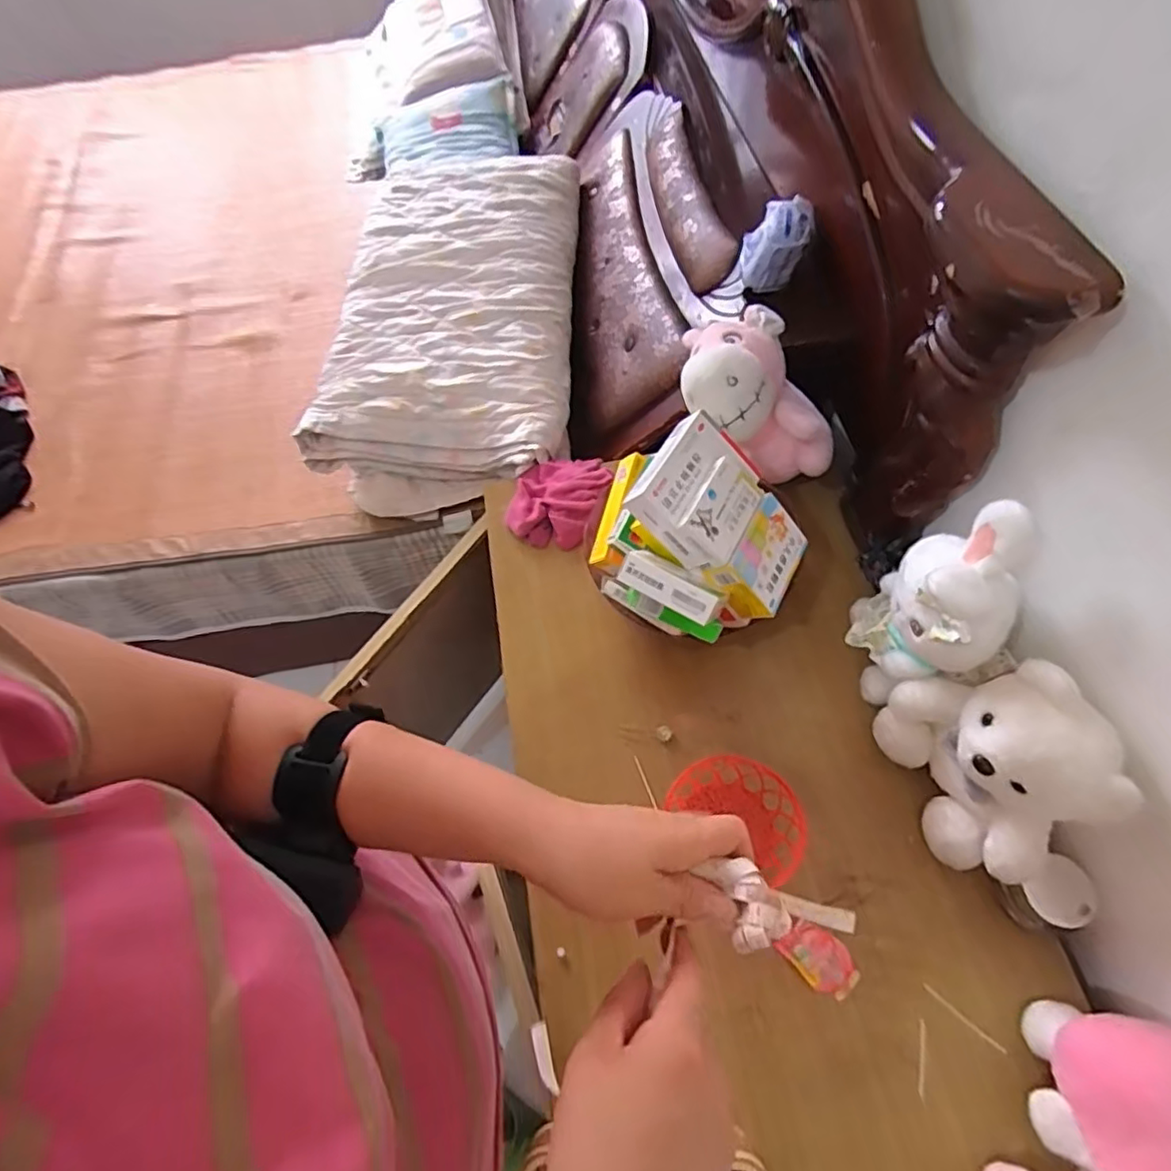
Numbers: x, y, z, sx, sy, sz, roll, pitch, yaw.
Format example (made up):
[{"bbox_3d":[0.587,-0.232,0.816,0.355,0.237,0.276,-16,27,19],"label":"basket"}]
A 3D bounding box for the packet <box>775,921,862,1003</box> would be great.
[{"bbox_3d":[0.228,0.361,0.612,0.050,0.010,0.069,-40,66,-16],"label":"packet"}]

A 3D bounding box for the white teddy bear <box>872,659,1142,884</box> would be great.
[{"bbox_3d":[0.372,0.168,0.586,0.101,0.196,0.185,-16,62,-4],"label":"white teddy bear"}]

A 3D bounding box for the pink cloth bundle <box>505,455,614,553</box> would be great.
[{"bbox_3d":[-0.038,-0.121,0.872,0.126,0.033,0.138,9,63,9],"label":"pink cloth bundle"}]

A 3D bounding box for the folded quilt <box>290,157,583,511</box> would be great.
[{"bbox_3d":[-0.221,-0.440,1.083,0.391,0.199,0.622,-1,62,4],"label":"folded quilt"}]

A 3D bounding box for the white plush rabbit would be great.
[{"bbox_3d":[0.343,0.022,0.621,0.100,0.234,0.127,-11,61,-2],"label":"white plush rabbit"}]

